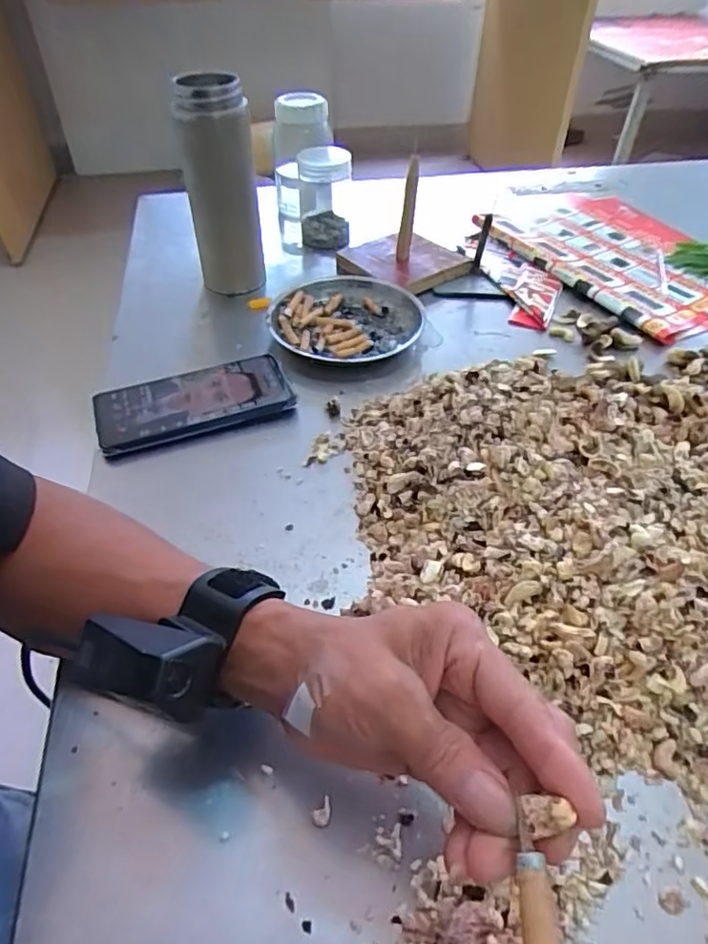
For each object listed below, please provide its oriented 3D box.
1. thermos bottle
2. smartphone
[{"bbox_3d":[-0.126,-0.273,0.575,0.063,0.184,0.065,-11,46,-11],"label":"thermos bottle"},{"bbox_3d":[-0.132,-0.058,0.498,0.156,0.014,0.067,-16,47,-16],"label":"smartphone"}]

